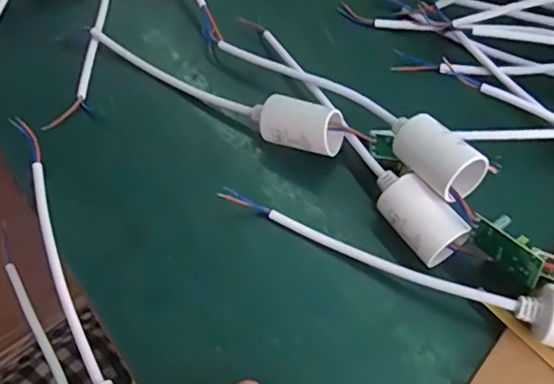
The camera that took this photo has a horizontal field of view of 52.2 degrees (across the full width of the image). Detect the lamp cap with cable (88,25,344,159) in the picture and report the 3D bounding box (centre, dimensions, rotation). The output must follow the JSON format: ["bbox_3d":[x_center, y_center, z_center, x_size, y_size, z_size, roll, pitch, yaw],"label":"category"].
[{"bbox_3d":[-0.046,-0.066,0.344,0.187,0.029,0.025,25,63,17],"label":"lamp cap with cable"}]

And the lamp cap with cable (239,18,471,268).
[{"bbox_3d":[0.037,-0.043,0.334,0.028,0.028,0.201,-26,61,-12],"label":"lamp cap with cable"}]

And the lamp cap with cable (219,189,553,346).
[{"bbox_3d":[0.068,0.040,0.279,0.207,0.025,0.029,17,61,13],"label":"lamp cap with cable"}]

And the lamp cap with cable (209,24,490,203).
[{"bbox_3d":[0.031,-0.060,0.327,0.197,0.028,0.030,39,68,23],"label":"lamp cap with cable"}]

